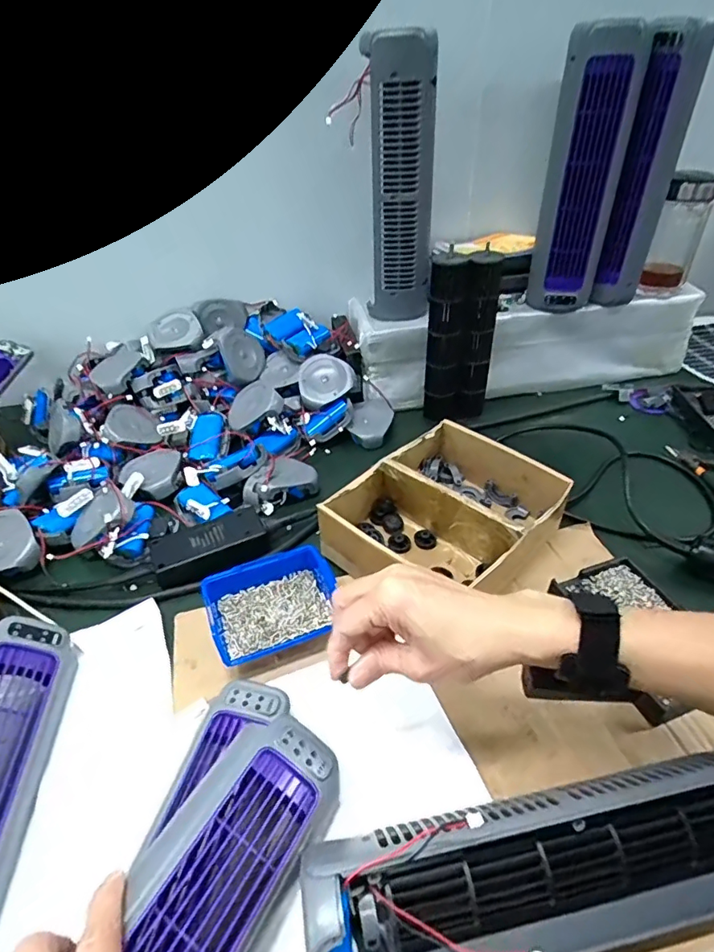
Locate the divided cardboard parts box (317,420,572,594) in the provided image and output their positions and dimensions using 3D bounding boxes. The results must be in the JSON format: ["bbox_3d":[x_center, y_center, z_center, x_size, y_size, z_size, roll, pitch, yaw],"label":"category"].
[{"bbox_3d":[0.088,0.043,0.536,0.217,0.066,0.169,-32,48,-32],"label":"divided cardboard parts box"}]

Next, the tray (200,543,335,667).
[{"bbox_3d":[-0.076,0.115,0.468,0.112,0.037,0.087,-16,41,-17],"label":"tray"}]

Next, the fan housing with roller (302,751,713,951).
[{"bbox_3d":[0.124,0.225,0.298,0.304,0.075,0.073,-8,39,-7],"label":"fan housing with roller"}]

